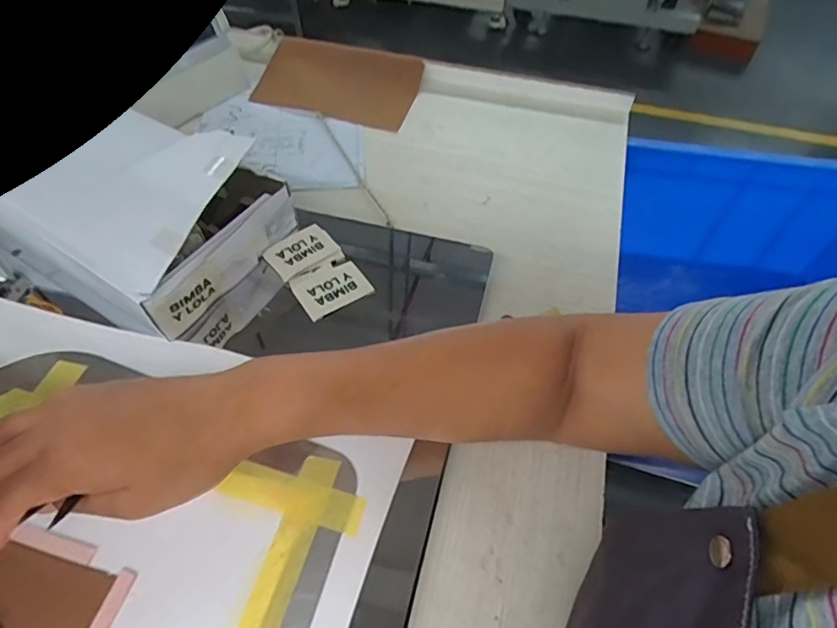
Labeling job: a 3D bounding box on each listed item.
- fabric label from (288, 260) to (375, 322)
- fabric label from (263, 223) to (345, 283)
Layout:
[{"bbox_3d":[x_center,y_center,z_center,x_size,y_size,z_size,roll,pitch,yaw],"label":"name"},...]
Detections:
[{"bbox_3d":[-0.075,-0.023,0.443,0.058,0.004,0.047,-28,64,-17],"label":"fabric label"},{"bbox_3d":[-0.103,-0.056,0.460,0.058,0.008,0.043,-32,61,-21],"label":"fabric label"}]

